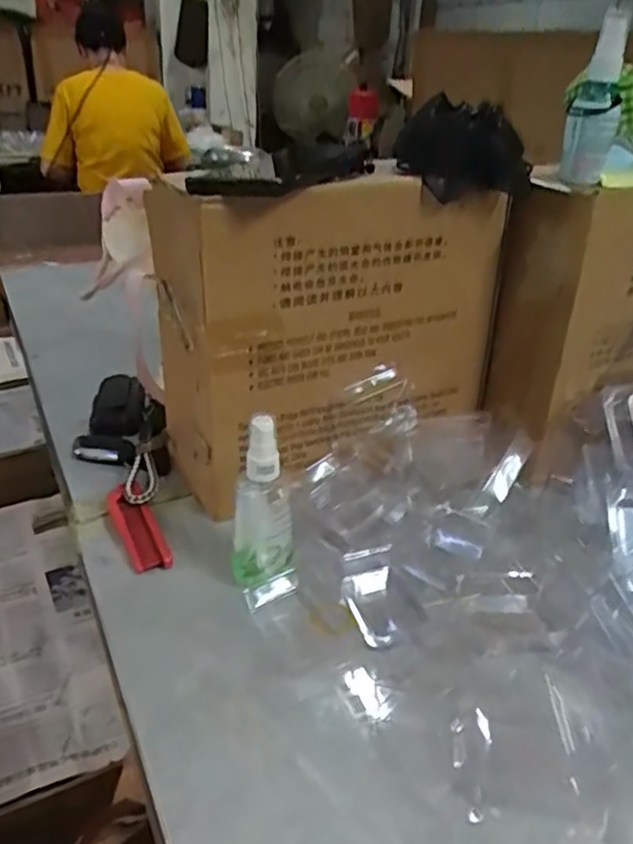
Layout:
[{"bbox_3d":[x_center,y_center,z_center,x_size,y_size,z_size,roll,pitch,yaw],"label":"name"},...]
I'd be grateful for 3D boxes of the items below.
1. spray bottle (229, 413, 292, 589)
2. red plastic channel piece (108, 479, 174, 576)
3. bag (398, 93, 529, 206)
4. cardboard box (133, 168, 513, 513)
[{"bbox_3d":[-0.039,0.059,0.484,0.043,0.129,0.035,-2,29,-8],"label":"spray bottle"},{"bbox_3d":[-0.146,0.086,0.555,0.032,0.016,0.108,-13,33,-26],"label":"red plastic channel piece"},{"bbox_3d":[0.117,-0.221,0.546,0.091,0.064,0.081,-16,34,-30],"label":"bag"},{"bbox_3d":[0.007,-0.084,0.612,0.274,0.262,0.115,-12,33,-26],"label":"cardboard box"}]

